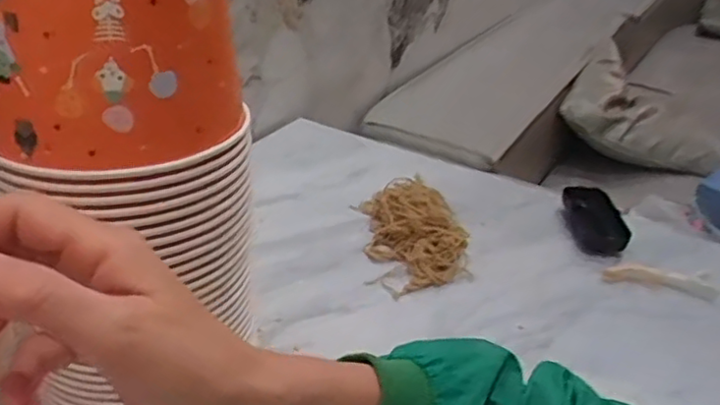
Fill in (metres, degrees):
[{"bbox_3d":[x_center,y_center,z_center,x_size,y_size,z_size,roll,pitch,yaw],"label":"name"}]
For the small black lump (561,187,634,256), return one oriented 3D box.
[{"bbox_3d":[0.259,0.018,0.754,0.057,0.025,0.102,5,31,-1],"label":"small black lump"}]

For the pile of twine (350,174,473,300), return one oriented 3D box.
[{"bbox_3d":[0.057,0.026,0.719,0.100,0.046,0.178,2,31,-6],"label":"pile of twine"}]

